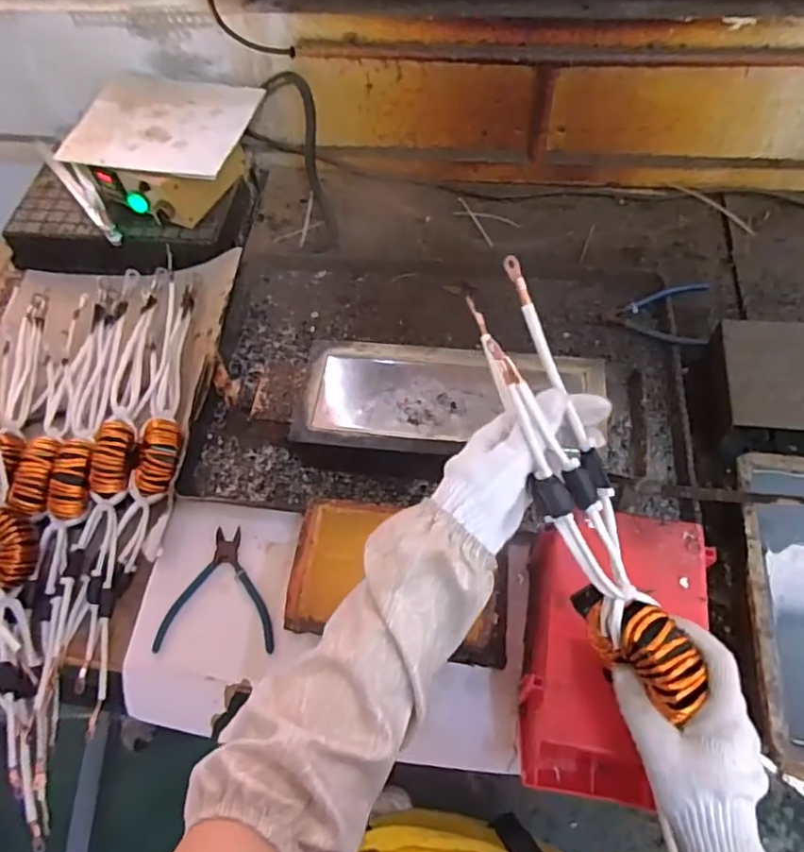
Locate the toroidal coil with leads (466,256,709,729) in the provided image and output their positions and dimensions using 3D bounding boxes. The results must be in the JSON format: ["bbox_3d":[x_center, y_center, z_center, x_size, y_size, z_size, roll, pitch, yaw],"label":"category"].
[{"bbox_3d":[0.124,0.046,0.423,0.072,0.046,0.319,-24,91,-9],"label":"toroidal coil with leads"}]

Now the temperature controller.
[{"bbox_3d":[-0.349,-0.410,0.905,0.252,0.094,0.207,9,61,10],"label":"temperature controller"}]

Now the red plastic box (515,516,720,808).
[{"bbox_3d":[0.186,0.197,0.536,0.154,0.076,0.234,7,61,9],"label":"red plastic box"}]

